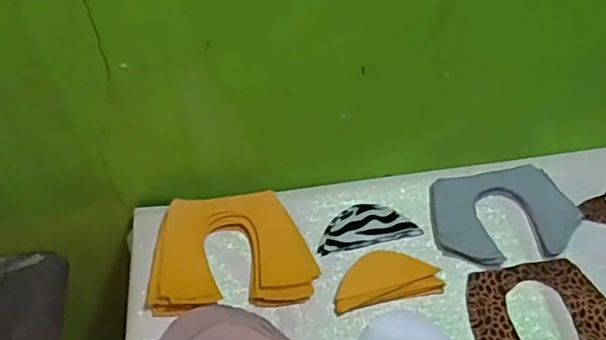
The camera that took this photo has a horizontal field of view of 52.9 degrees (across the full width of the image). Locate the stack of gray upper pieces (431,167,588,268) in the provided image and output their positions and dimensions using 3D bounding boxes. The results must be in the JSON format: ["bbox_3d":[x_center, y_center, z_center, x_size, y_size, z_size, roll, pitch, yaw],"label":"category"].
[{"bbox_3d":[0.224,0.048,0.685,0.154,0.015,0.120,-2,50,0],"label":"stack of gray upper pieces"}]

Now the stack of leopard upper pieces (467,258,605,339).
[{"bbox_3d":[0.241,0.150,0.615,0.144,0.011,0.121,-8,50,-5],"label":"stack of leopard upper pieces"}]

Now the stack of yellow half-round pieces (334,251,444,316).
[{"bbox_3d":[0.085,0.112,0.640,0.111,0.010,0.057,-10,51,-7],"label":"stack of yellow half-round pieces"}]

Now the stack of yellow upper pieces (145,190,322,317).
[{"bbox_3d":[-0.076,0.087,0.657,0.167,0.026,0.130,-6,50,-4],"label":"stack of yellow upper pieces"}]

